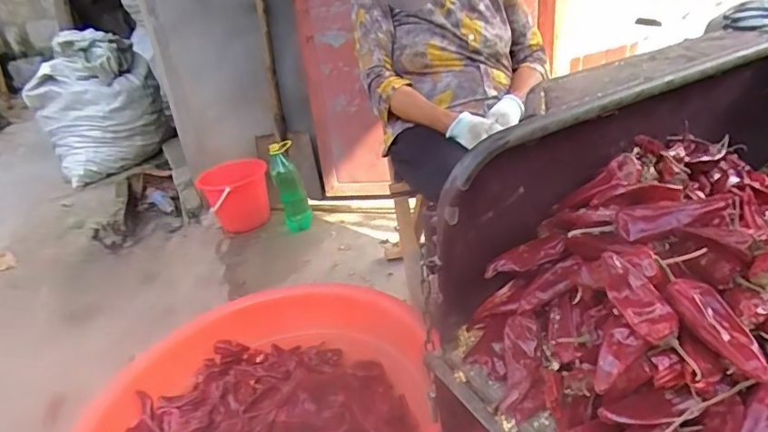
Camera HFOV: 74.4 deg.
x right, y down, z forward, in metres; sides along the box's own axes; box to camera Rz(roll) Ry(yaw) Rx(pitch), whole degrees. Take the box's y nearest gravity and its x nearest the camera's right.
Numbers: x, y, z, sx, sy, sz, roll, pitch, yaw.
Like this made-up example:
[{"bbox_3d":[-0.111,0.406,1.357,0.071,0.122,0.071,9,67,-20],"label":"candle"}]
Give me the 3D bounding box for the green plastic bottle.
[{"bbox_3d":[-0.318,-0.092,1.728,0.101,0.311,0.102,-16,30,-15],"label":"green plastic bottle"}]

